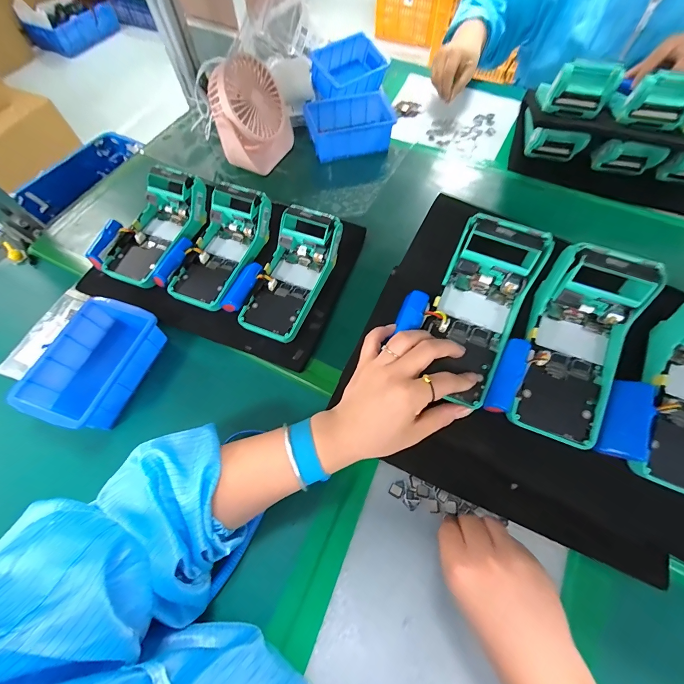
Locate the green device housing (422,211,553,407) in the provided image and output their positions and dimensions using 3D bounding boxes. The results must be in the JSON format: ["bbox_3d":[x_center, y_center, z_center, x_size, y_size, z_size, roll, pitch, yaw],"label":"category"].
[{"bbox_3d":[0.124,-0.028,0.296,0.076,0.092,0.136,24,62,9],"label":"green device housing"}]

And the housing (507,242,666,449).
[{"bbox_3d":[0.208,0.004,0.298,0.087,0.050,0.169,16,93,5],"label":"housing"}]

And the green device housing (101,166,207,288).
[{"bbox_3d":[-0.259,-0.159,0.462,0.093,0.060,0.173,26,80,10],"label":"green device housing"}]

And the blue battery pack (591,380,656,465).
[{"bbox_3d":[0.249,0.068,0.284,0.033,0.012,0.068,20,80,25],"label":"blue battery pack"}]

